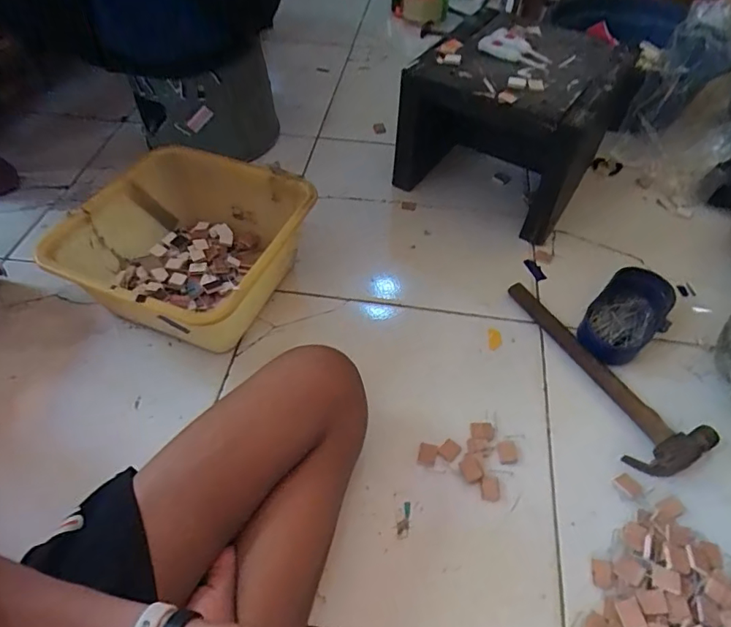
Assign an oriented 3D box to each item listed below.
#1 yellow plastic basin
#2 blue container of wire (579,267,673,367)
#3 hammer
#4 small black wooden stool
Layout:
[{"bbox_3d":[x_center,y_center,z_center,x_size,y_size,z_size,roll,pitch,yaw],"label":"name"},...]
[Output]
[{"bbox_3d":[-0.238,-0.087,0.688,0.285,0.126,0.264,19,55,14],"label":"yellow plastic basin"},{"bbox_3d":[0.348,0.001,0.672,0.089,0.037,0.150,37,61,24],"label":"blue container of wire"},{"bbox_3d":[0.290,0.063,0.637,0.098,0.023,0.294,-22,56,-16],"label":"hammer"},{"bbox_3d":[0.236,-0.313,0.813,0.276,0.203,0.286,29,58,20],"label":"small black wooden stool"}]

